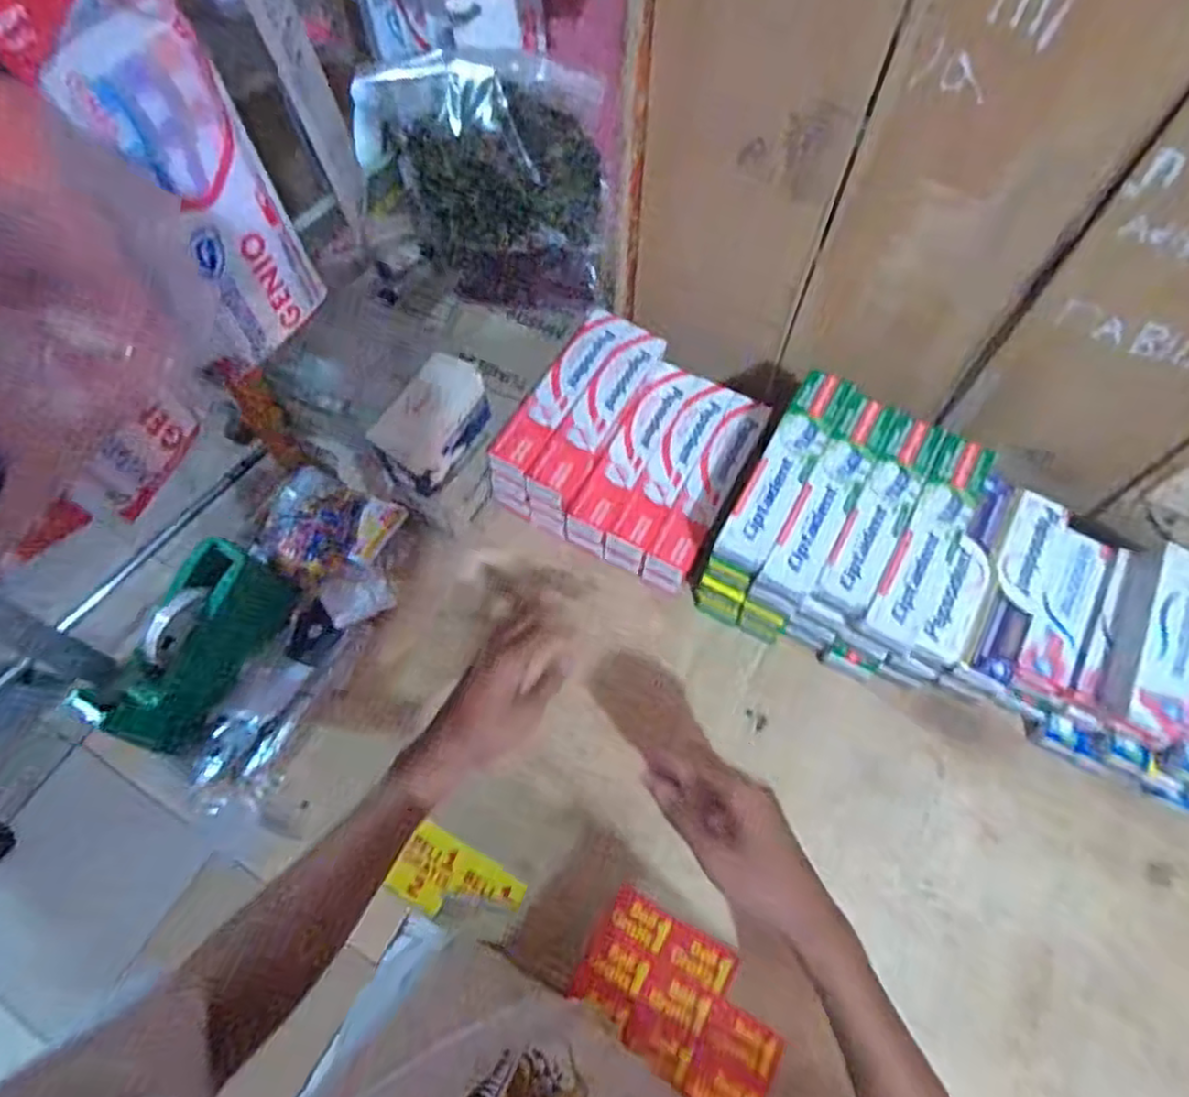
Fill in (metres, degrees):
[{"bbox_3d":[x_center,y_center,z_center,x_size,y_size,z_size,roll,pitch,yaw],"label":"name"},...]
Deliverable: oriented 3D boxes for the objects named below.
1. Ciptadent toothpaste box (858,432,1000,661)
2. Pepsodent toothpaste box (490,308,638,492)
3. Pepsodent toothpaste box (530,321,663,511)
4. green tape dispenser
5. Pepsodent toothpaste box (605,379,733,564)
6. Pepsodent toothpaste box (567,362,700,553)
[{"bbox_3d":[0.303,-0.006,0.637,0.048,0.036,0.226,28,69,13],"label":"Ciptadent toothpaste box"},{"bbox_3d":[-0.032,-0.169,0.743,0.052,0.029,0.229,26,68,13],"label":"Pepsodent toothpaste box"},{"bbox_3d":[0.005,-0.142,0.737,0.047,0.041,0.231,26,68,13],"label":"Pepsodent toothpaste box"},{"bbox_3d":[-0.376,0.090,0.657,0.073,0.091,0.191,28,69,13],"label":"green tape dispenser"},{"bbox_3d":[0.083,-0.089,0.752,0.049,0.036,0.222,23,68,11],"label":"Pepsodent toothpaste box"},{"bbox_3d":[0.044,-0.110,0.755,0.048,0.036,0.228,24,68,12],"label":"Pepsodent toothpaste box"}]

